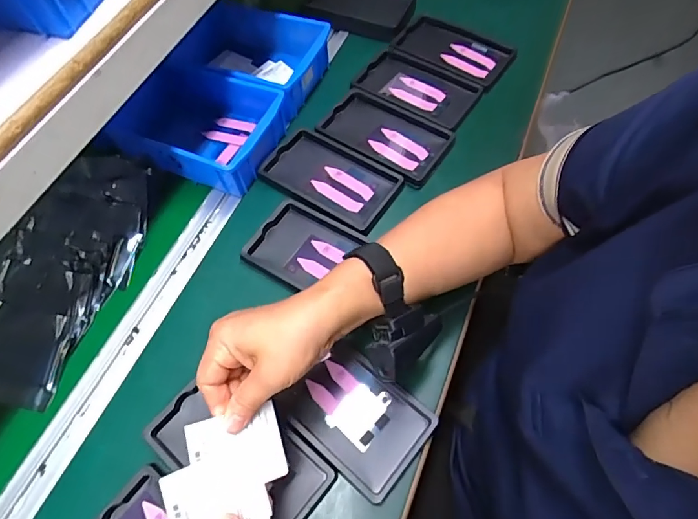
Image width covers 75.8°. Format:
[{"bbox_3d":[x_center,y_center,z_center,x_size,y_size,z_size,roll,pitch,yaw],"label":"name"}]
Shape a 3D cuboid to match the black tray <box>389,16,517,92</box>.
[{"bbox_3d":[0.151,-0.306,0.656,0.166,0.013,0.096,33,68,20],"label":"black tray"}]

